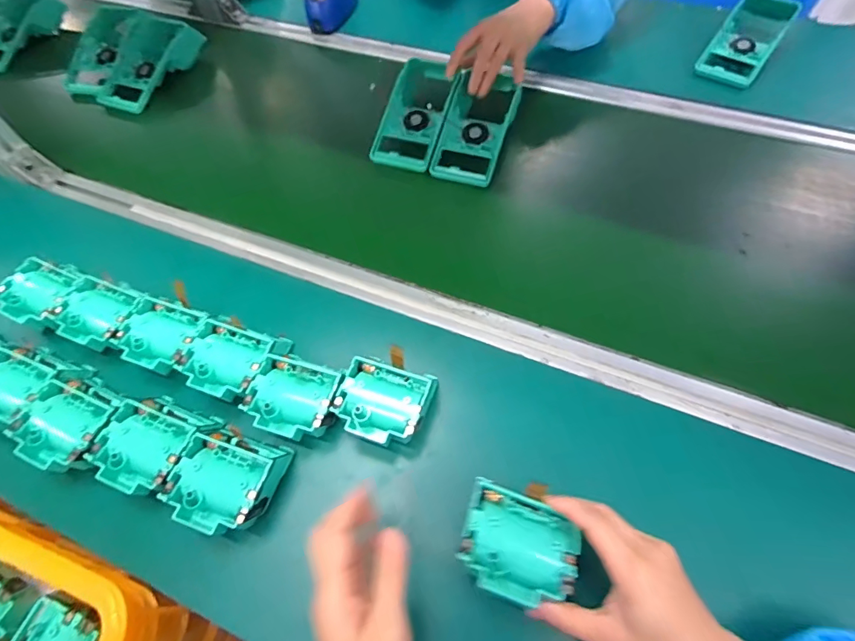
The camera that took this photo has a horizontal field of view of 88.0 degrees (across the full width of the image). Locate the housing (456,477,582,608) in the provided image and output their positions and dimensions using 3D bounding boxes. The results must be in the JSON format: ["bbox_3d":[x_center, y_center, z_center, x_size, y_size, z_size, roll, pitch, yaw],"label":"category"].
[{"bbox_3d":[0.062,0.151,0.299,0.074,0.021,0.065,17,63,12],"label":"housing"}]

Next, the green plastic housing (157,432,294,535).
[{"bbox_3d":[-0.167,0.135,0.370,0.081,0.042,0.078,14,62,10],"label":"green plastic housing"}]

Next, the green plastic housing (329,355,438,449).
[{"bbox_3d":[-0.039,0.073,0.392,0.073,0.031,0.072,19,63,12],"label":"green plastic housing"}]

